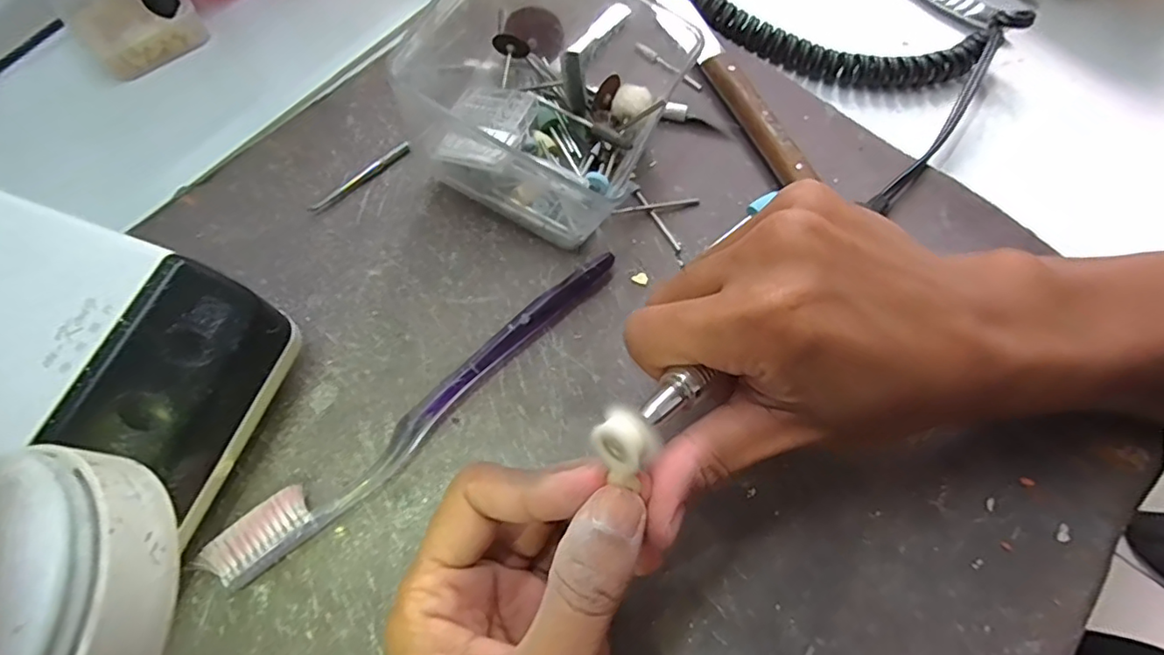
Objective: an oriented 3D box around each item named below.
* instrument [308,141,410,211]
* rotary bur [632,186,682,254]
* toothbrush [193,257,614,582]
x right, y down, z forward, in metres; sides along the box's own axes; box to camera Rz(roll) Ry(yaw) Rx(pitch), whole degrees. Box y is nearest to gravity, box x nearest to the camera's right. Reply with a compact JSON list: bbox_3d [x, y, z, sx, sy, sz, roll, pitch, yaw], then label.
[{"bbox_3d":[-0.103,-0.070,0.272,0.054,0.006,0.004,-41,76,-17],"label":"instrument"},{"bbox_3d":[0.035,-0.050,0.270,0.005,0.004,0.038,-29,72,-13],"label":"rotary bur"},{"bbox_3d":[-0.057,0.031,0.229,0.186,0.013,0.019,-38,75,-16],"label":"toothbrush"}]

